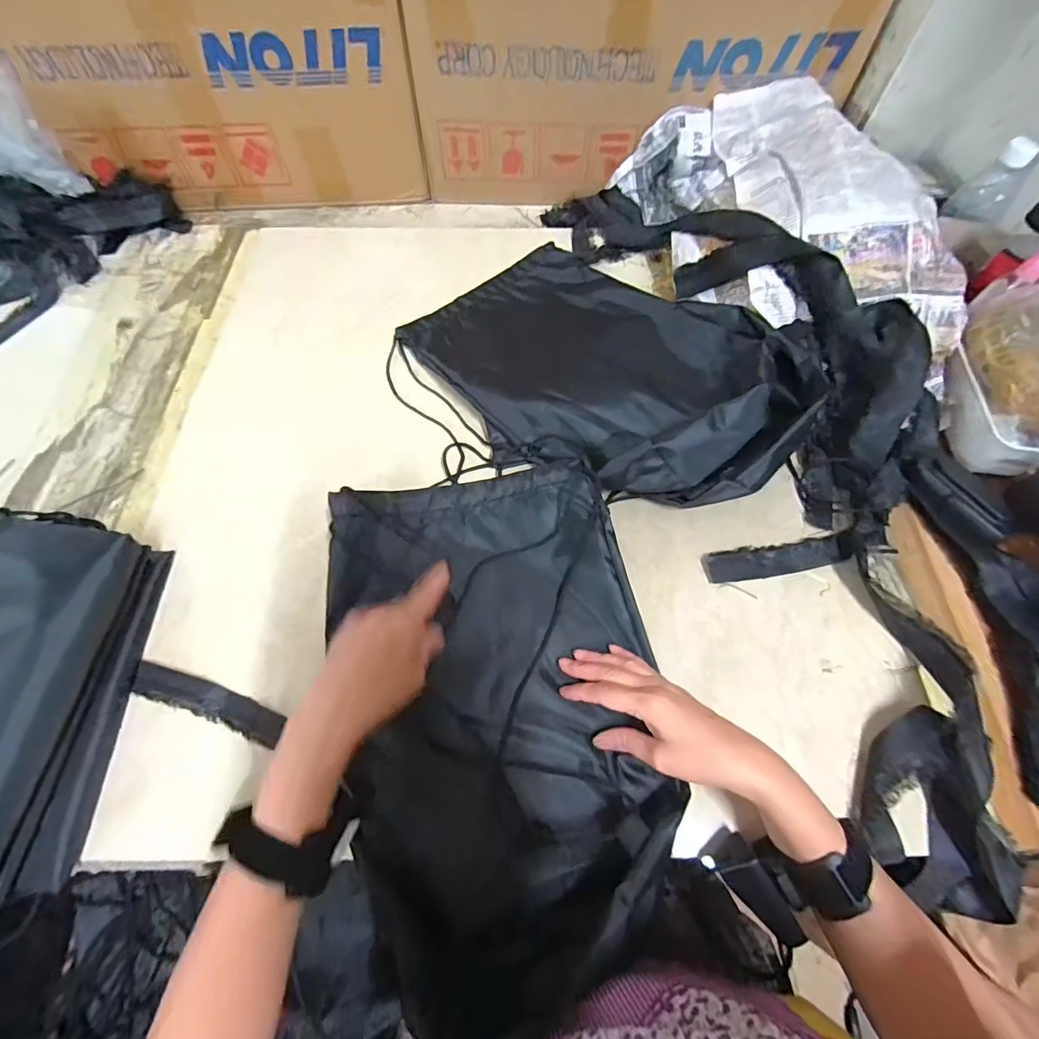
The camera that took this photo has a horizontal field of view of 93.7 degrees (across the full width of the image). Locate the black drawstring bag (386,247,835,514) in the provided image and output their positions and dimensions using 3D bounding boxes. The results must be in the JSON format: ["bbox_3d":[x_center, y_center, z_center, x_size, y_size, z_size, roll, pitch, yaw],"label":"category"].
[{"bbox_3d":[0.094,-0.191,0.565,0.328,0.088,0.436,-31,68,-16],"label":"black drawstring bag"}]

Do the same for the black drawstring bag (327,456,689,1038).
[{"bbox_3d":[-0.012,0.140,0.406,0.263,0.046,0.405,-13,66,-9],"label":"black drawstring bag"}]

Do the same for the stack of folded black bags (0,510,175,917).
[{"bbox_3d":[-0.403,0.138,0.387,0.141,0.101,0.289,2,63,0],"label":"stack of folded black bags"}]

